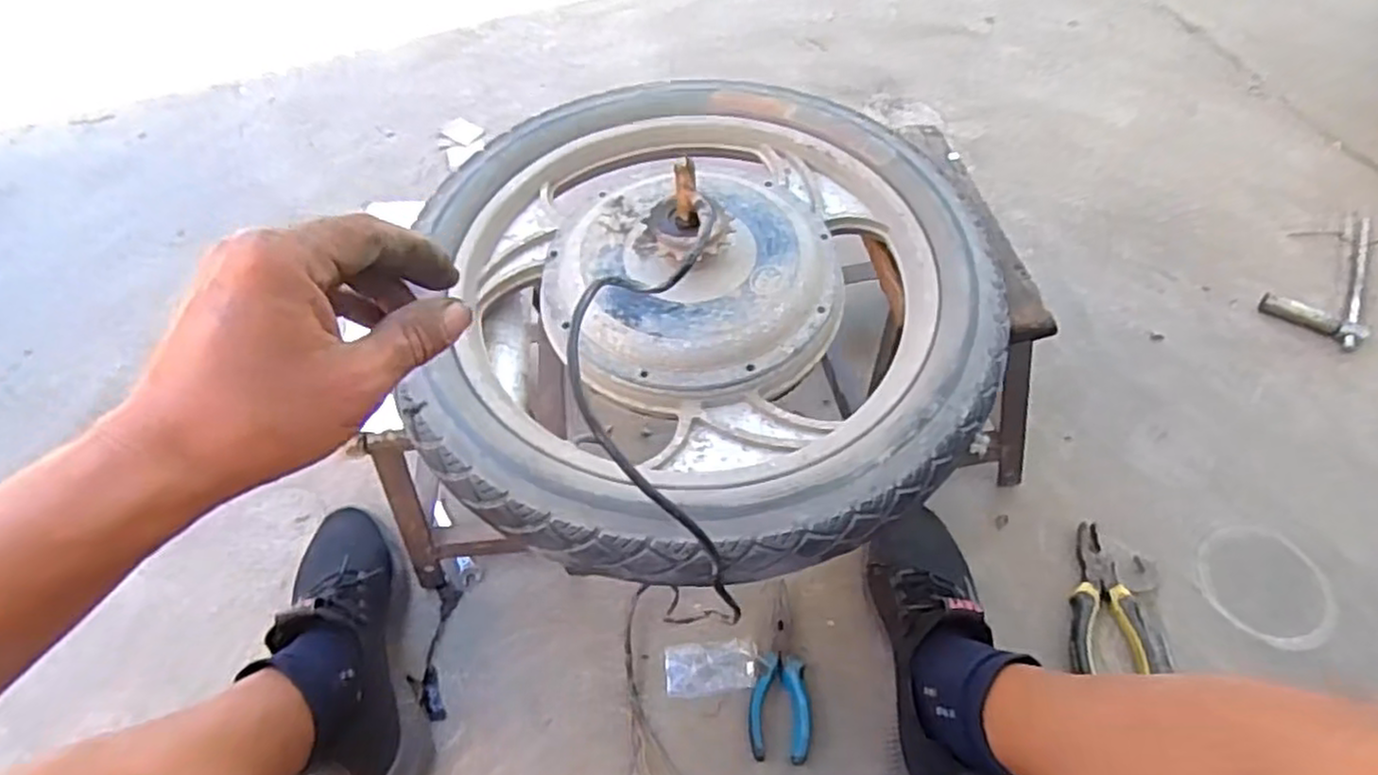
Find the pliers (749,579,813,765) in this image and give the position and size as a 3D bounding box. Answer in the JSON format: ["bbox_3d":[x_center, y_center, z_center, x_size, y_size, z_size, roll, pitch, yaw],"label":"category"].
[{"bbox_3d":[0.085,0.264,0.682,0.054,0.013,0.151,1,56,5],"label":"pliers"}]

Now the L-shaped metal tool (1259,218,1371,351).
[{"bbox_3d":[0.797,-0.135,0.889,0.203,0.028,0.104,-40,63,-21],"label":"L-shaped metal tool"}]

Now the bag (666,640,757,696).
[{"bbox_3d":[0.022,0.266,0.693,0.086,0.007,0.045,-7,56,-1],"label":"bag"}]

